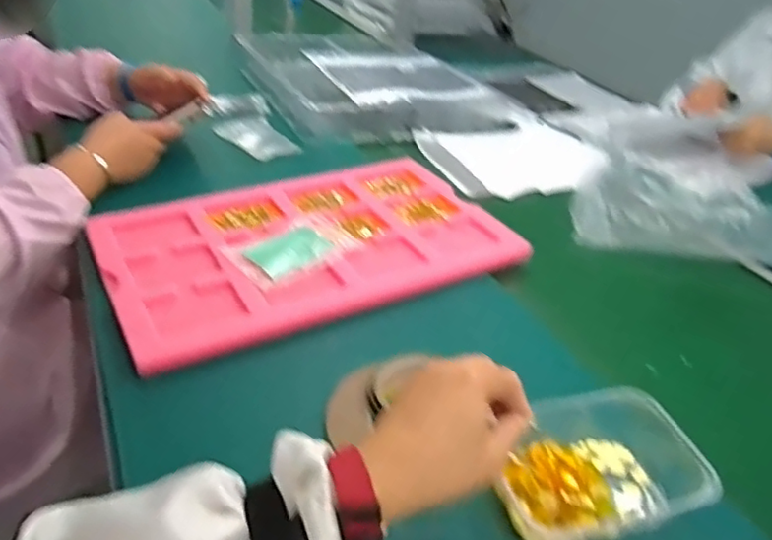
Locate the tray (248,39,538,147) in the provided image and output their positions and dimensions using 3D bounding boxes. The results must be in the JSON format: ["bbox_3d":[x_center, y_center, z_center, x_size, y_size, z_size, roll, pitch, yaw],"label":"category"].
[{"bbox_3d":[-0.035,-0.406,1.273,0.460,0.064,0.503,-14,39,-28],"label":"tray"}]

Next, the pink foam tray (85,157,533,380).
[{"bbox_3d":[-0.100,-0.045,0.772,0.482,0.020,0.314,-16,40,-30],"label":"pink foam tray"}]

